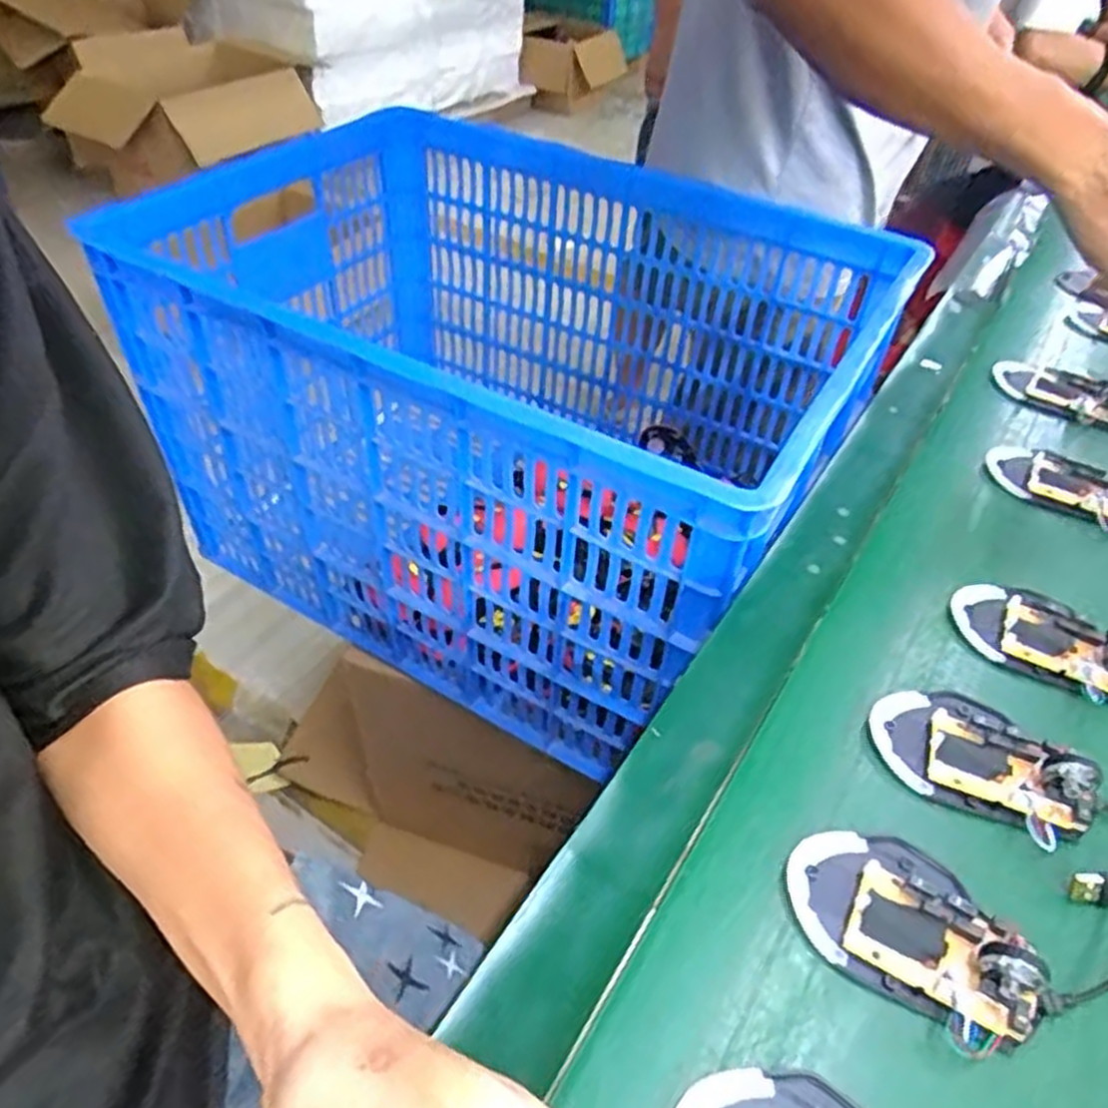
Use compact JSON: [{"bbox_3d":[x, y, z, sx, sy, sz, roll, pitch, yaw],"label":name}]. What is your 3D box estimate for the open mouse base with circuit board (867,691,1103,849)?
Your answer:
[{"bbox_3d":[0.229,0.101,0.421,0.106,0.025,0.068,25,48,20],"label":"open mouse base with circuit board"}]

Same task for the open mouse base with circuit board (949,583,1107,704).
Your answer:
[{"bbox_3d":[0.303,0.046,0.480,0.109,0.028,0.058,29,50,23],"label":"open mouse base with circuit board"}]

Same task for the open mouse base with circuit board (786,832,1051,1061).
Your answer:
[{"bbox_3d":[0.163,0.162,0.356,0.106,0.026,0.071,29,50,23],"label":"open mouse base with circuit board"}]

